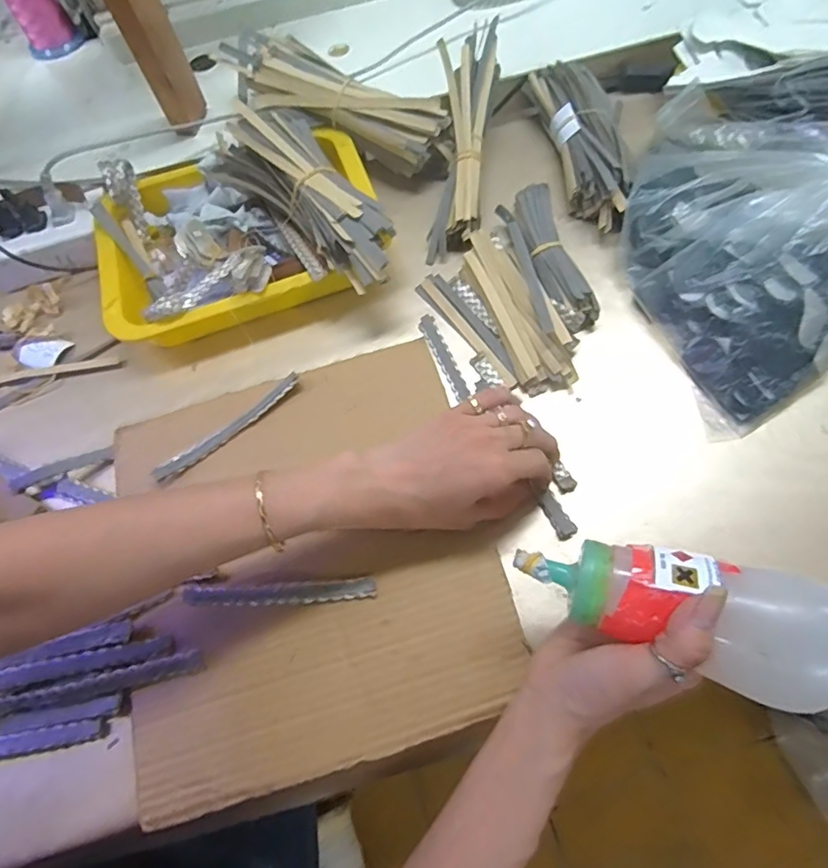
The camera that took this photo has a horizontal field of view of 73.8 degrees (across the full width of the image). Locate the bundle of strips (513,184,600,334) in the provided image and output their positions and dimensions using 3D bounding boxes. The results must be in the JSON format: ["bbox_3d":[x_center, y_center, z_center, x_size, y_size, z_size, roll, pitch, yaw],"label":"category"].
[{"bbox_3d":[0.121,-0.151,0.475,0.035,0.028,0.144,-12,63,0],"label":"bundle of strips"}]

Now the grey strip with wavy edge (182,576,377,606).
[{"bbox_3d":[-0.094,0.110,0.381,0.134,0.004,0.015,-3,64,4],"label":"grey strip with wavy edge"}]

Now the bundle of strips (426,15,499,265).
[{"bbox_3d":[0.045,-0.285,0.523,0.053,0.031,0.245,7,82,6],"label":"bundle of strips"}]

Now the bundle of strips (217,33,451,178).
[{"bbox_3d":[-0.082,-0.327,0.544,0.232,0.063,0.065,24,69,16],"label":"bundle of strips"}]

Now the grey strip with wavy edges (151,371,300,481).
[{"bbox_3d":[-0.148,-0.005,0.442,0.132,0.010,0.014,-39,67,-13],"label":"grey strip with wavy edges"}]

